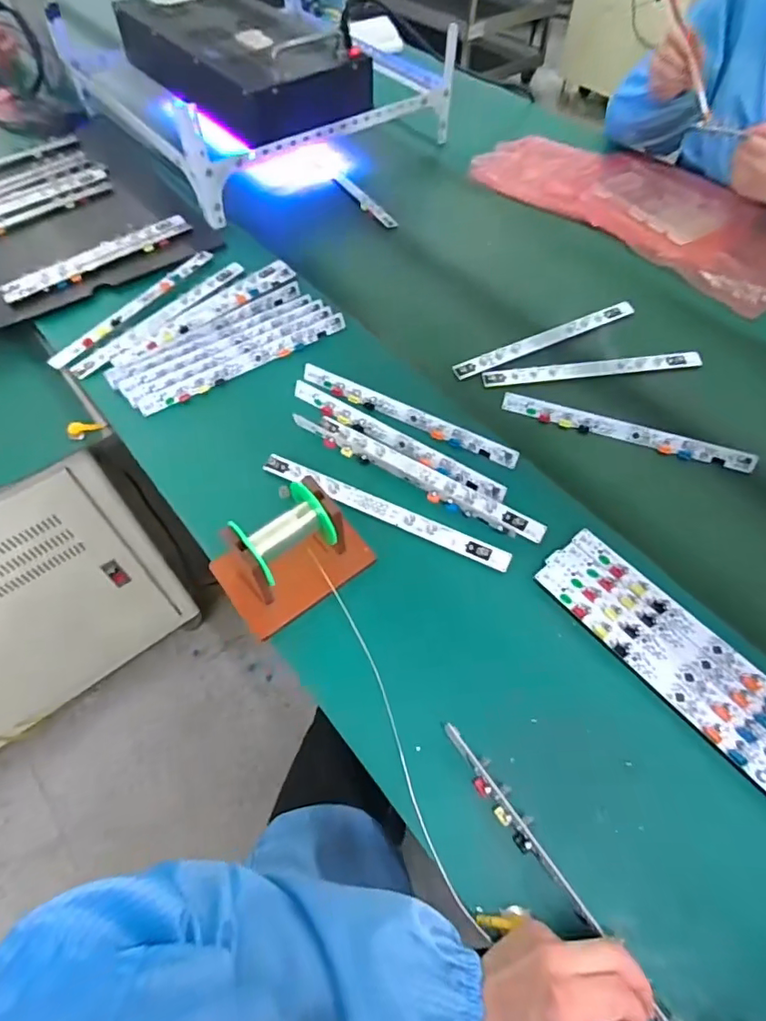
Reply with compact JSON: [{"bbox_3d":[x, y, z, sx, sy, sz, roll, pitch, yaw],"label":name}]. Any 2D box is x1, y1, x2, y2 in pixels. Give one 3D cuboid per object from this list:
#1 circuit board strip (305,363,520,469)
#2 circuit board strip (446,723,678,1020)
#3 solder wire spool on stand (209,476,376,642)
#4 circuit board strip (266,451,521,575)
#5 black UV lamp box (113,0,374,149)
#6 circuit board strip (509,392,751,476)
[{"bbox_3d":[0.026,-0.120,0.648,0.289,0.008,0.024,27,61,16],"label":"circuit board strip"},{"bbox_3d":[0.132,0.276,0.392,0.019,0.020,0.264,-32,62,-16],"label":"circuit board strip"},{"bbox_3d":[-0.084,0.038,0.503,0.144,0.099,0.093,-26,61,-16],"label":"solder wire spool on stand"},{"bbox_3d":[-0.002,-0.001,0.576,0.288,0.009,0.023,23,60,13],"label":"circuit board strip"},{"bbox_3d":[-0.252,-0.808,0.937,0.253,0.091,0.476,-31,63,-19],"label":"black UV lamp box"},{"bbox_3d":[0.291,-0.096,0.639,0.290,0.015,0.022,16,58,9],"label":"circuit board strip"}]

